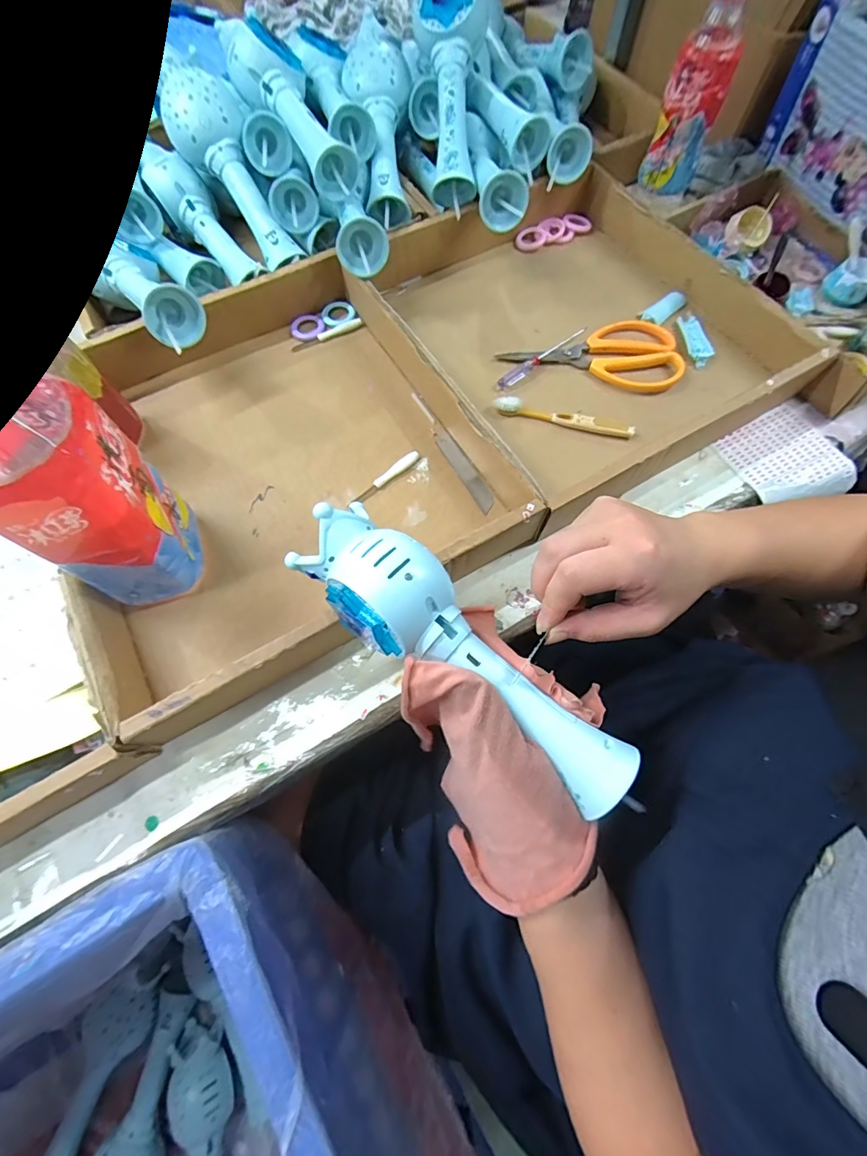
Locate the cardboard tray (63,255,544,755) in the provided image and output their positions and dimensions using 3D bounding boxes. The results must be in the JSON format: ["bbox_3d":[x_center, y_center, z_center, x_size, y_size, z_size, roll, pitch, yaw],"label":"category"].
[{"bbox_3d":[-0.149,-0.113,0.409,0.343,0.069,0.371,-28,73,-11],"label":"cardboard tray"}]

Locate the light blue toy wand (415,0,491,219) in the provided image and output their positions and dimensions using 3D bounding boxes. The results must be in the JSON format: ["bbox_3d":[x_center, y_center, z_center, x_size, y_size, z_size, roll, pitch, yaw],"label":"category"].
[{"bbox_3d":[0.021,-0.532,0.491,0.074,0.052,0.247,-1,103,-1],"label":"light blue toy wand"}]

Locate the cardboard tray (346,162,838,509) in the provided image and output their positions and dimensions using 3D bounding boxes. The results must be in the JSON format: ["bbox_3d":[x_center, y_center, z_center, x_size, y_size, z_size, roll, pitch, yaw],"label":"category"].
[{"bbox_3d":[0.145,-0.276,0.479,0.366,0.055,0.366,-30,73,-11],"label":"cardboard tray"}]

